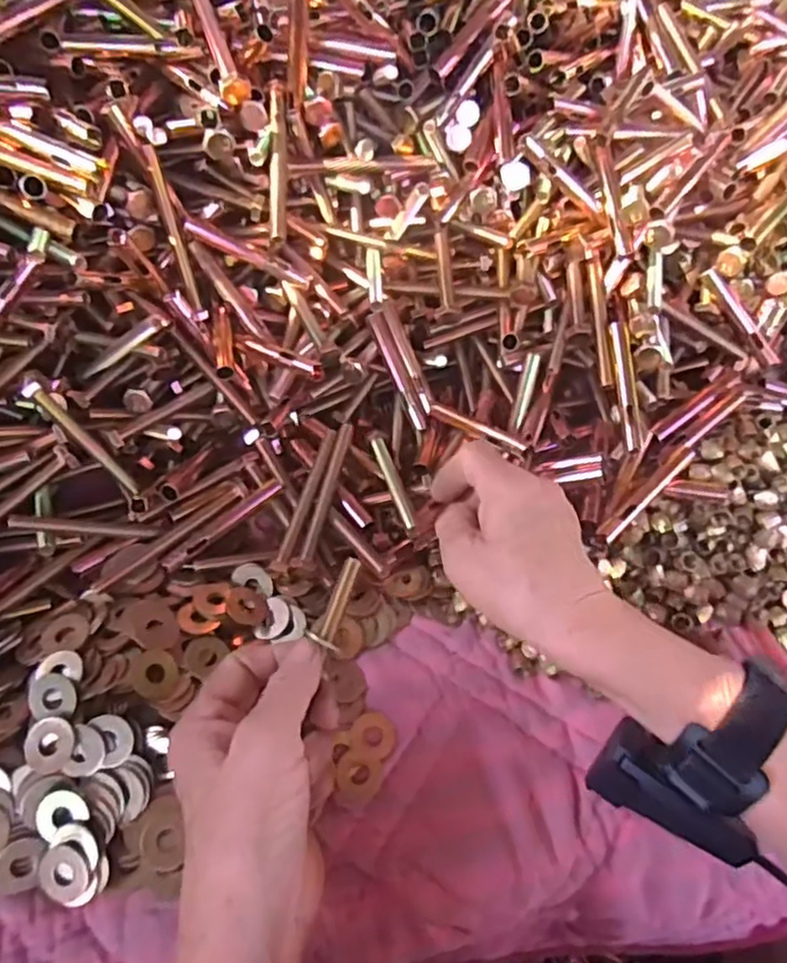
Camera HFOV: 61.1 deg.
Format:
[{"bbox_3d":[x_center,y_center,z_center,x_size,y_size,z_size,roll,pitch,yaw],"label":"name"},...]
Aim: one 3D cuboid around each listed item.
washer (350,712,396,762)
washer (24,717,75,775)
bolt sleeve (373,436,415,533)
[{"bbox_3d":[-0.011,0.136,0.357,0.024,0.006,0.024,0,57,-1],"label":"washer"},{"bbox_3d":[-0.165,0.127,0.320,0.023,0.005,0.025,-12,65,-3],"label":"washer"},{"bbox_3d":[0.000,-0.001,0.418,0.009,0.007,0.093,-11,37,-8],"label":"bolt sleeve"}]

